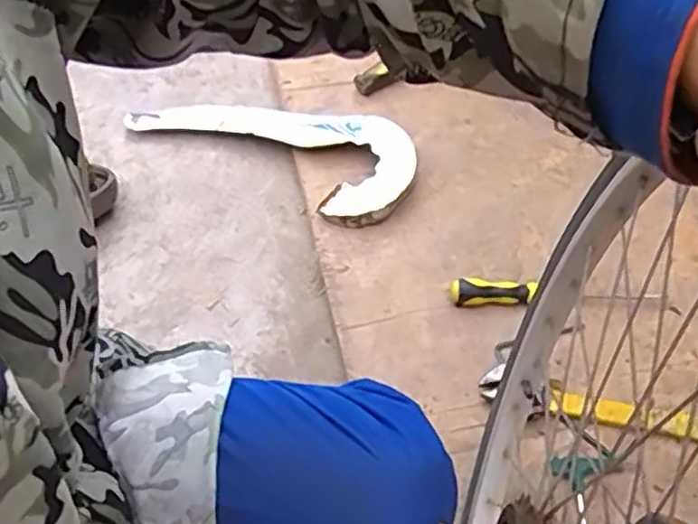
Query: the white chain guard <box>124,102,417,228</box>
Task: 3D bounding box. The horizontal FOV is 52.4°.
[{"bbox_3d":[-0.117,-0.174,0.992,0.433,0.047,0.153,22,59,16],"label":"white chain guard"}]

